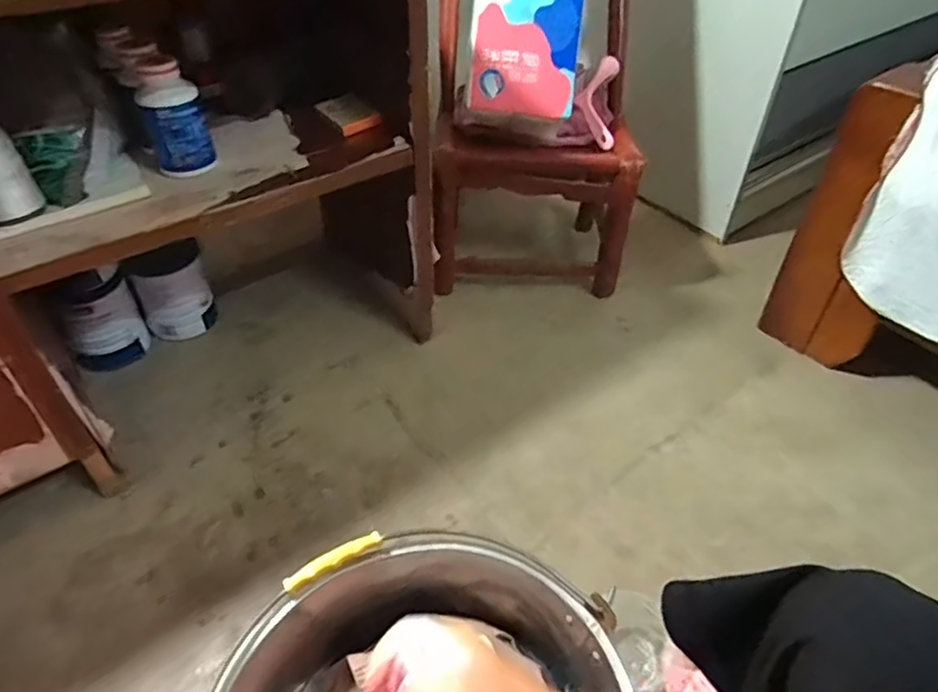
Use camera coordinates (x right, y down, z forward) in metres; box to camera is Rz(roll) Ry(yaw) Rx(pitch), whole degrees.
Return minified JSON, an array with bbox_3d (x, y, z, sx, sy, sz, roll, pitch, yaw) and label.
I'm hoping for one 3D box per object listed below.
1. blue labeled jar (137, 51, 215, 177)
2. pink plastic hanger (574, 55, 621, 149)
[{"bbox_3d":[-0.378,-0.290,0.783,0.073,0.131,0.059,-16,46,-16],"label":"blue labeled jar"},{"bbox_3d":[0.230,-0.432,1.089,0.069,0.026,0.161,1,86,4],"label":"pink plastic hanger"}]

